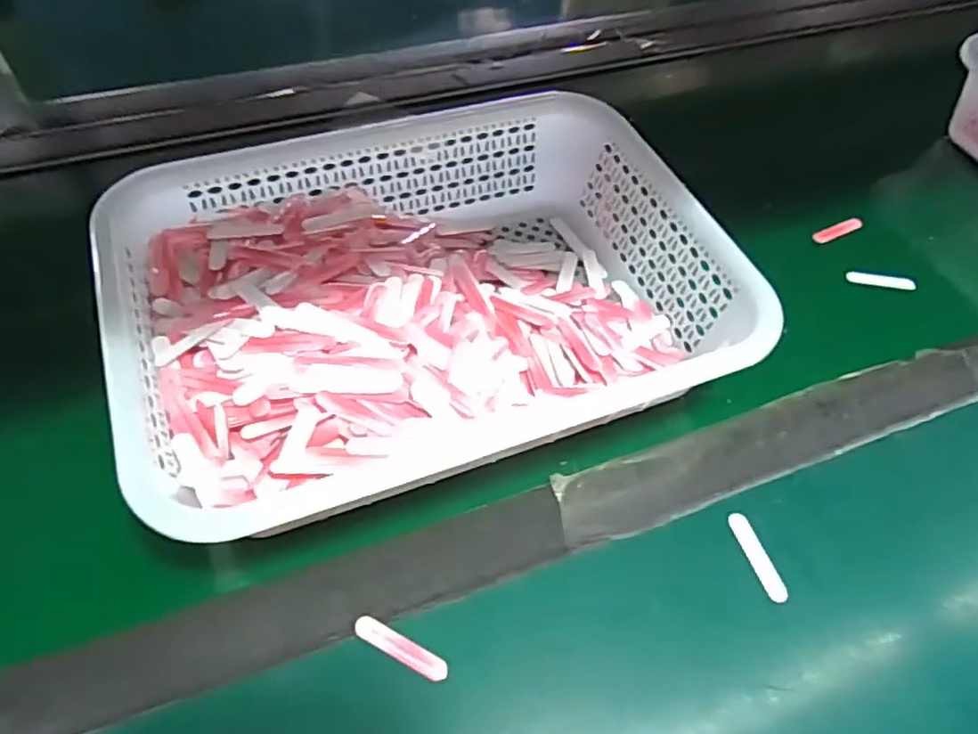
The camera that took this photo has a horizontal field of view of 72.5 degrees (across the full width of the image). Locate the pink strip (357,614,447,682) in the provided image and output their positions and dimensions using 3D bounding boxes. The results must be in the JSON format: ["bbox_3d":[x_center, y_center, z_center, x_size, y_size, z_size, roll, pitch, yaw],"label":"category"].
[{"bbox_3d":[-0.044,0.142,0.336,0.051,0.005,0.010,25,56,13],"label":"pink strip"}]

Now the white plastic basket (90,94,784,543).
[{"bbox_3d":[-0.038,-0.045,0.424,0.348,0.077,0.255,-17,58,-16],"label":"white plastic basket"}]

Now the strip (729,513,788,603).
[{"bbox_3d":[0.151,0.106,0.375,0.011,0.004,0.051,-13,57,-14],"label":"strip"}]

